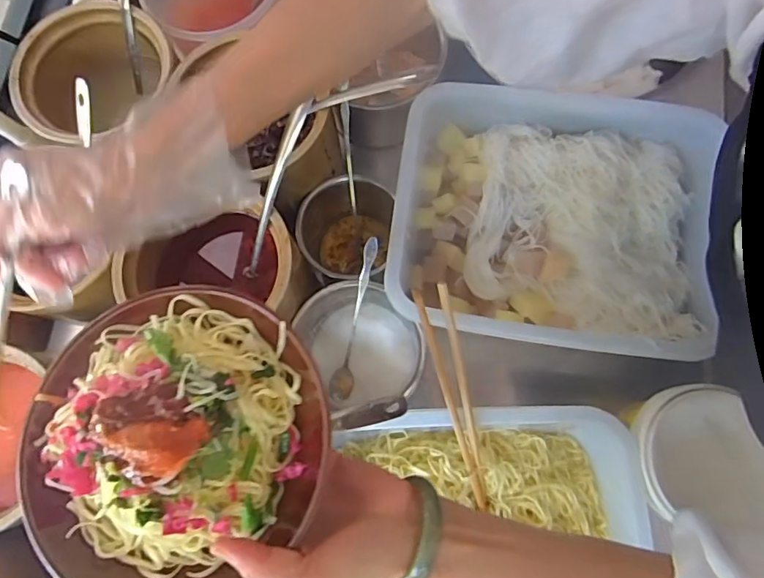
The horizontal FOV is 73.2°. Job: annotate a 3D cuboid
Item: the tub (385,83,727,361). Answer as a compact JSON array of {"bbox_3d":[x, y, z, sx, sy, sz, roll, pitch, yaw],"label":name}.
[{"bbox_3d":[0.181,-0.067,0.547,0.327,0.086,0.261,7,76,4],"label":"tub"}]

